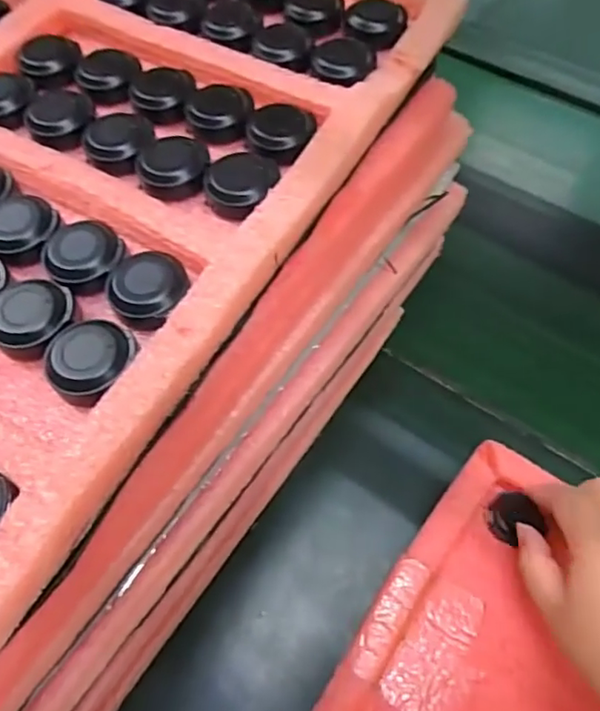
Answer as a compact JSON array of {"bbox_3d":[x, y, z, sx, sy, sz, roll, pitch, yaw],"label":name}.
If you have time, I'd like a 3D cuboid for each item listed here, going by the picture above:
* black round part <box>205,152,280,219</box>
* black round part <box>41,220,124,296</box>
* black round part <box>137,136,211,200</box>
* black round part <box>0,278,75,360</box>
[{"bbox_3d":[-0.023,-0.070,0.236,0.028,0.012,0.026,1,58,0],"label":"black round part"},{"bbox_3d":[-0.082,-0.038,0.219,0.029,0.011,0.028,0,58,0],"label":"black round part"},{"bbox_3d":[-0.053,-0.079,0.242,0.029,0.013,0.029,-11,59,-7],"label":"black round part"},{"bbox_3d":[-0.096,-0.014,0.205,0.028,0.009,0.027,0,58,0],"label":"black round part"}]

